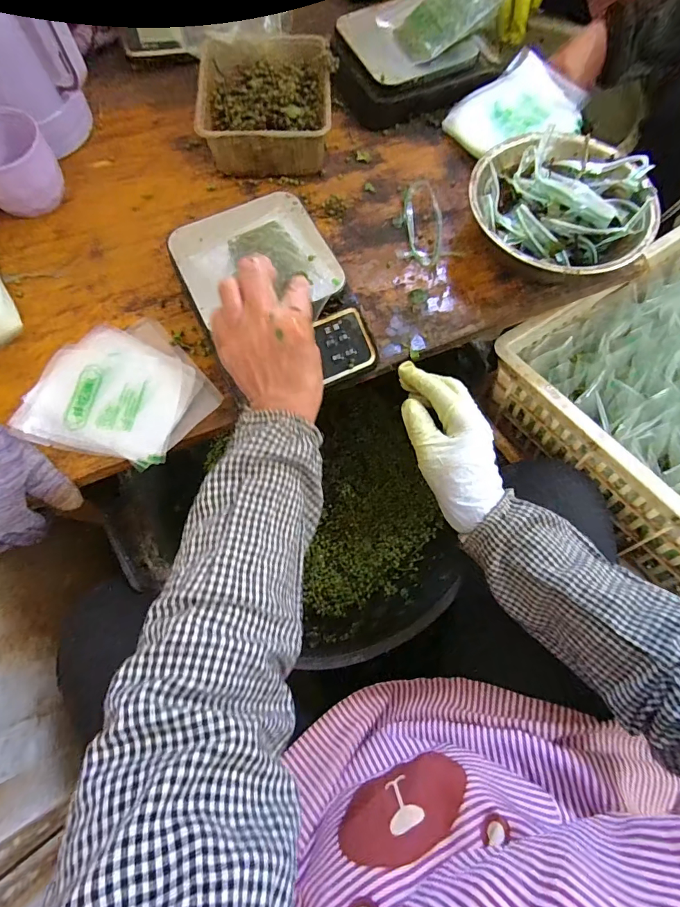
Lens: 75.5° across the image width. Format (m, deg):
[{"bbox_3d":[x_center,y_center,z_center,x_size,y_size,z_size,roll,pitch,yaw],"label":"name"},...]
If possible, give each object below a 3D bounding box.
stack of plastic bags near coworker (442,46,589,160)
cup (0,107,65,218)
[{"bbox_3d":[0.225,-0.427,0.550,0.161,0.029,0.125,-35,76,-12],"label":"stack of plastic bags near coworker"},{"bbox_3d":[-0.367,-0.326,0.495,0.087,0.073,0.074,-37,77,-12],"label":"cup"}]

